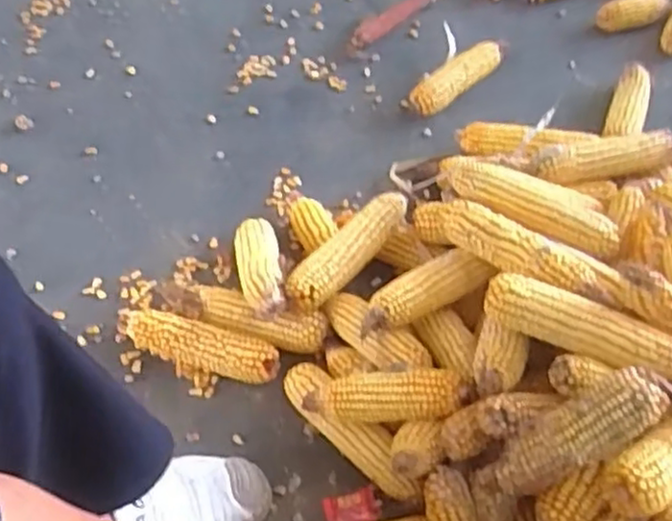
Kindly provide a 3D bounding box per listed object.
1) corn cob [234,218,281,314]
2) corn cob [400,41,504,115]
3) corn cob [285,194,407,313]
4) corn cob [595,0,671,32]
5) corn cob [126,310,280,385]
[{"bbox_3d":[-0.088,0.006,0.786,0.049,0.043,0.153,-9,36,-8],"label":"corn cob"},{"bbox_3d":[0.178,-0.271,1.009,0.176,0.041,0.048,-36,65,-23],"label":"corn cob"},{"bbox_3d":[0.011,-0.009,0.782,0.050,0.054,0.178,34,60,17],"label":"corn cob"},{"bbox_3d":[0.478,-0.400,1.113,0.121,0.041,0.052,-14,59,-11],"label":"corn cob"},{"bbox_3d":[-0.147,0.096,0.754,0.170,0.050,0.053,18,58,9],"label":"corn cob"}]

